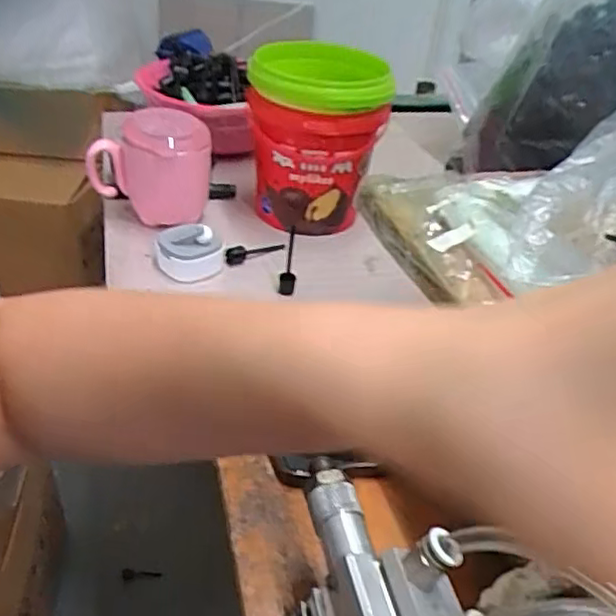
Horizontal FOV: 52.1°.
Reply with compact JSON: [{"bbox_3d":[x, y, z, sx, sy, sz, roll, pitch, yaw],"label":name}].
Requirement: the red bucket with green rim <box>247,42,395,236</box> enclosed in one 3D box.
[{"bbox_3d":[0.005,-0.161,0.603,0.123,0.146,0.122,5,36,-3],"label":"red bucket with green rim"}]

